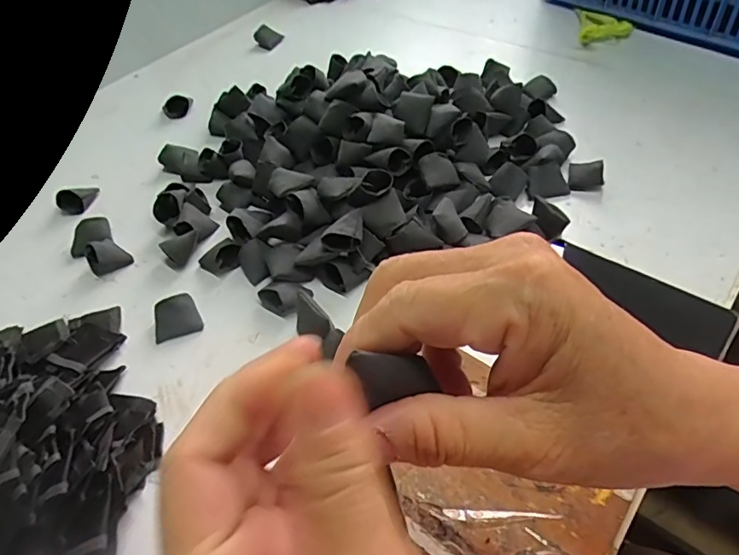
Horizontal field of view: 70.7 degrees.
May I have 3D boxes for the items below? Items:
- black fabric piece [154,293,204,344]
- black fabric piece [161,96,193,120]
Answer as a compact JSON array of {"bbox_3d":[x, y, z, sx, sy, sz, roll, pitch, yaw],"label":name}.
[{"bbox_3d":[-0.175,0.036,0.469,0.040,0.021,0.034,-21,50,-12],"label":"black fabric piece"},{"bbox_3d":[-0.264,-0.239,0.717,0.041,0.027,0.024,-28,52,-17],"label":"black fabric piece"}]

